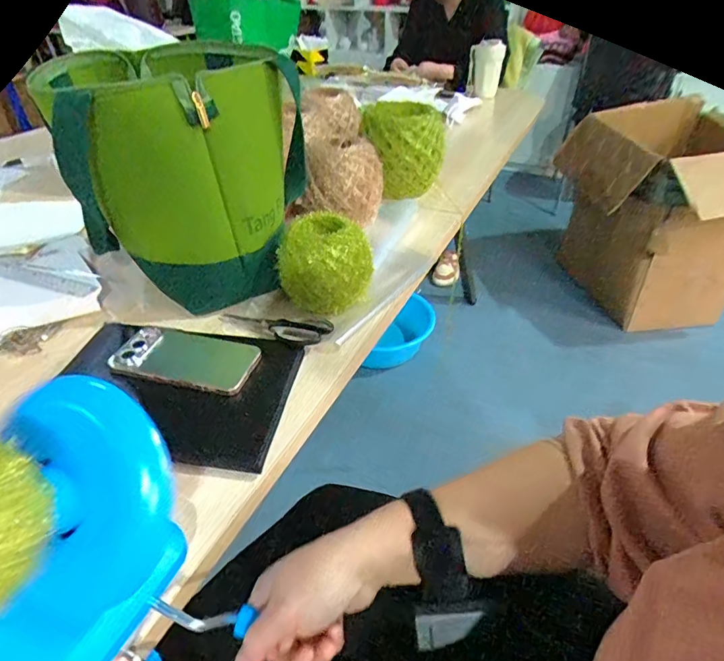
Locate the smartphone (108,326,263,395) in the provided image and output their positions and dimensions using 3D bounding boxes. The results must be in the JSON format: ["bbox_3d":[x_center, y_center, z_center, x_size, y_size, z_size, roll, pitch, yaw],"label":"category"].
[{"bbox_3d":[-0.196,0.031,0.548,0.155,0.008,0.085,11,39,10],"label":"smartphone"}]

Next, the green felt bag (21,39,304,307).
[{"bbox_3d":[-0.227,-0.208,0.644,0.271,0.280,0.244,-15,40,-18],"label":"green felt bag"}]

